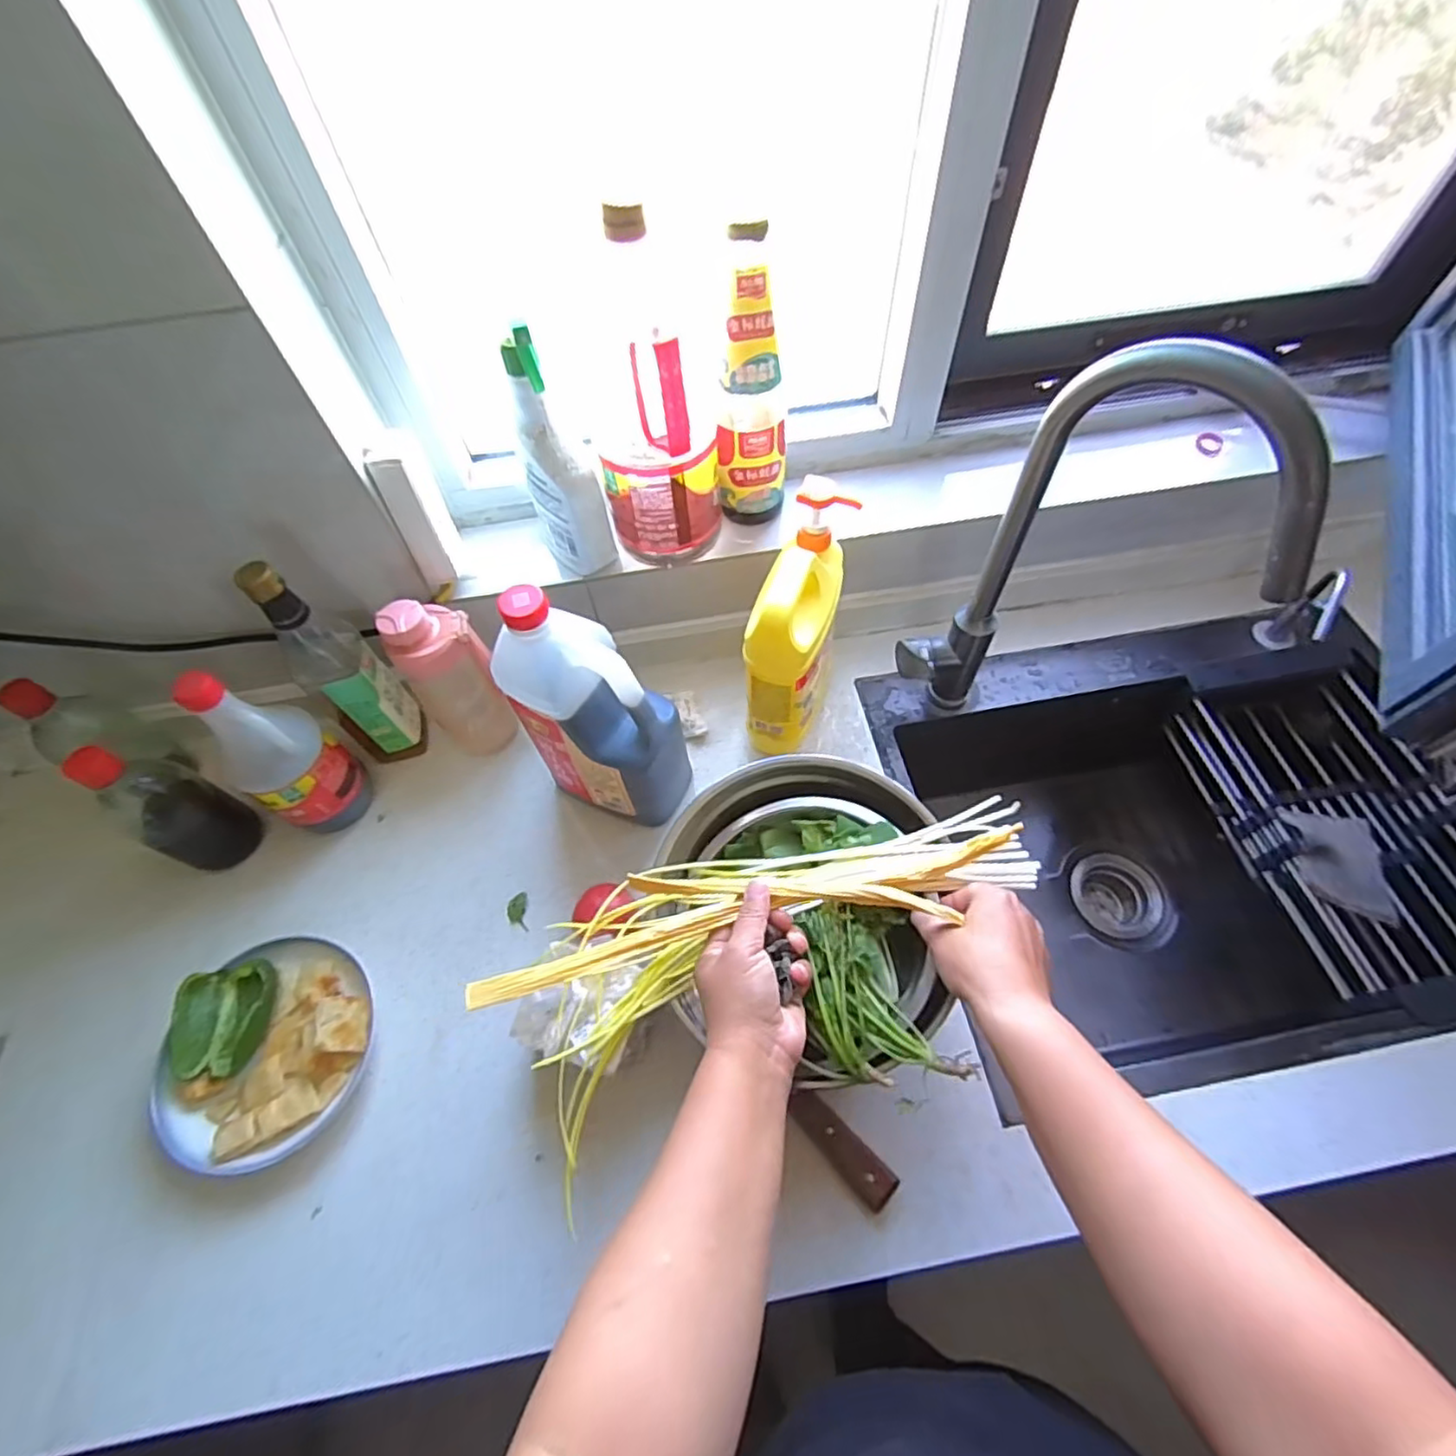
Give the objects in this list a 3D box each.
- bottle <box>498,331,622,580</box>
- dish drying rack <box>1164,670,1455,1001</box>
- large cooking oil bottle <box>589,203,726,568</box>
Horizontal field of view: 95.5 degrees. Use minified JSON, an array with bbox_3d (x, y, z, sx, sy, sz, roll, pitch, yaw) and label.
[{"bbox_3d":[-0.151,-0.237,0.578,0.060,0.225,0.060,-22,62,-10],"label":"bottle"},{"bbox_3d":[0.653,0.101,0.706,0.202,0.063,0.315,-10,60,-4],"label":"dish drying rack"},{"bbox_3d":[-0.063,-0.270,0.590,0.113,0.227,0.114,-8,60,-3],"label":"large cooking oil bottle"}]

